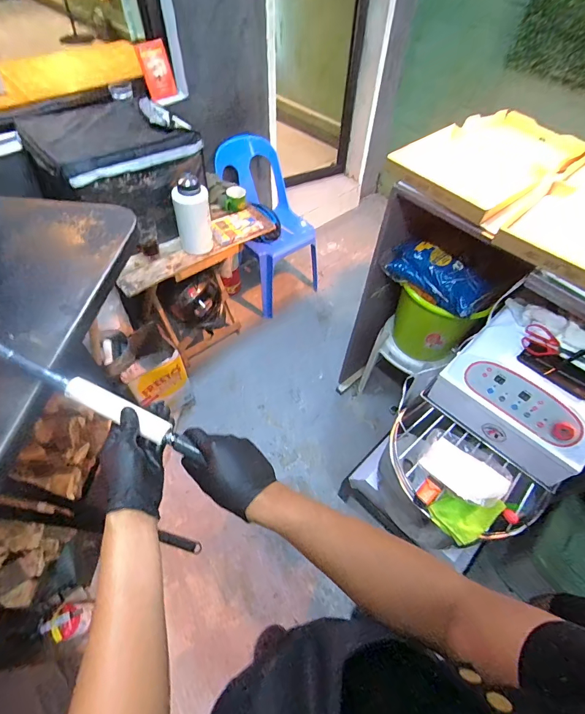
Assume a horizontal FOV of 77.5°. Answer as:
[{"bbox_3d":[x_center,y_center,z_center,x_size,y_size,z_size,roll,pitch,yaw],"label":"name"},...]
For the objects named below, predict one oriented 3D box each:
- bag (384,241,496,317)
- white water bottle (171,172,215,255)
[{"bbox_3d":[0.465,-0.259,1.153,0.097,0.141,0.313,-38,64,-25],"label":"bag"},{"bbox_3d":[-0.360,-0.516,1.321,0.127,0.262,0.098,-9,55,-8],"label":"white water bottle"}]

